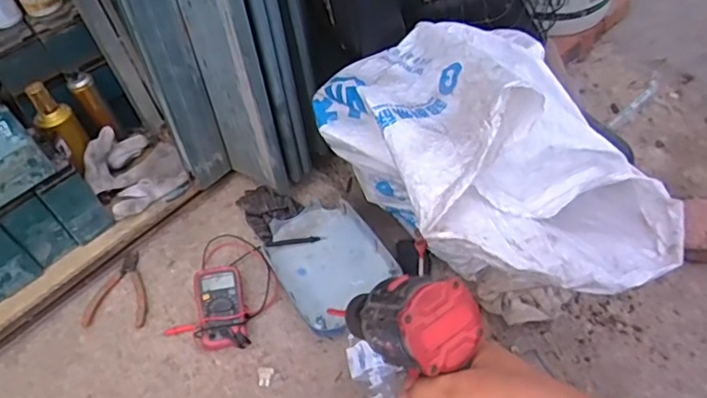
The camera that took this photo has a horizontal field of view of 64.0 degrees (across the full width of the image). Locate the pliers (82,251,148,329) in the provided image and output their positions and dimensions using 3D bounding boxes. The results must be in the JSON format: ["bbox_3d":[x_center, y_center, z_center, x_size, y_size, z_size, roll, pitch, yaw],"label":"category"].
[{"bbox_3d":[-0.406,0.157,1.001,0.107,0.015,0.143,1,53,7],"label":"pliers"}]

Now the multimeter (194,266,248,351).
[{"bbox_3d":[-0.223,0.185,0.950,0.082,0.052,0.143,-13,53,-5],"label":"multimeter"}]

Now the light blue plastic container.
[{"bbox_3d":[-0.044,0.110,0.984,0.183,0.055,0.244,-31,56,-17],"label":"light blue plastic container"}]

